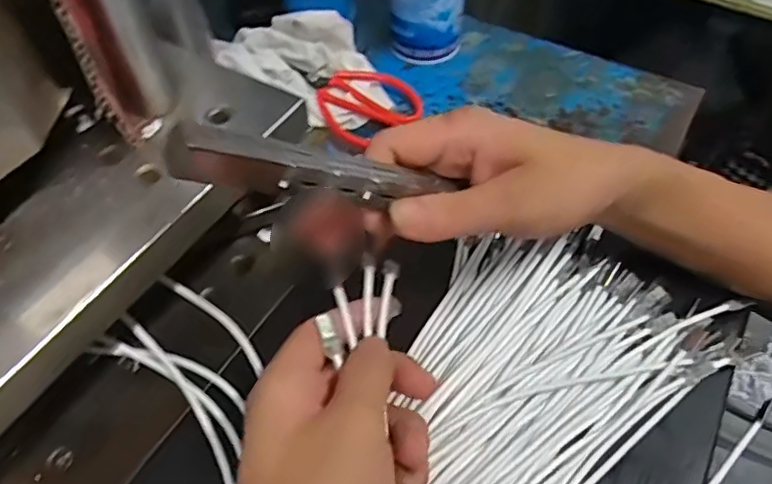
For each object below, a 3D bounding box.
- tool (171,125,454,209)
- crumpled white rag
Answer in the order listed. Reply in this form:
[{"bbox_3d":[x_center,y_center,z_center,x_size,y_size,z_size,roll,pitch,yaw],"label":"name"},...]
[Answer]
[{"bbox_3d":[-0.024,-0.029,0.258,0.146,0.020,0.018,2,42,-44],"label":"tool"},{"bbox_3d":[-0.063,-0.141,0.483,0.132,0.058,0.086,2,53,3],"label":"crumpled white rag"}]

